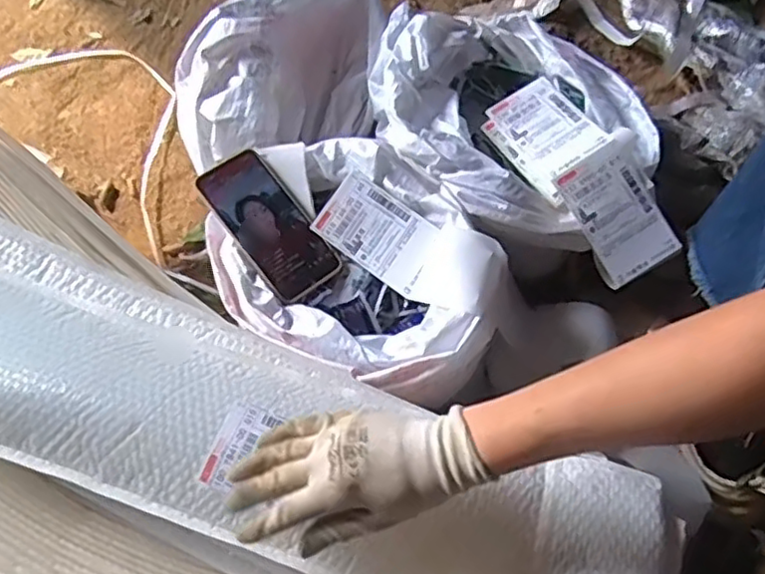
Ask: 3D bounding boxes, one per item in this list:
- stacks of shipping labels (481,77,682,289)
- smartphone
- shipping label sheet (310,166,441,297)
[{"bbox_3d":[0.208,-0.122,0.693,0.087,0.054,0.244,-33,74,-9],"label":"stacks of shipping labels"},{"bbox_3d":[-0.115,-0.064,0.681,0.078,0.012,0.159,-37,87,-22],"label":"smartphone"},{"bbox_3d":[-0.005,-0.057,0.682,0.124,0.010,0.077,36,94,13],"label":"shipping label sheet"}]

